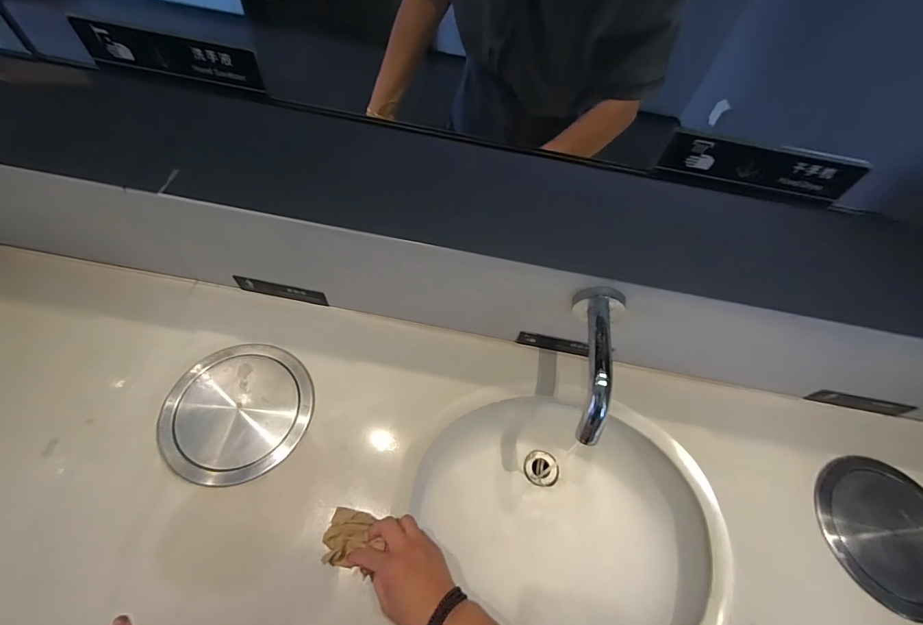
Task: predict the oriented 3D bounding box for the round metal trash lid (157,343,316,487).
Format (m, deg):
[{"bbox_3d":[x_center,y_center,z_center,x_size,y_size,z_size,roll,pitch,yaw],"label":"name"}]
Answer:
[{"bbox_3d":[-0.317,0.136,0.570,0.192,0.012,0.193,2,62,-3],"label":"round metal trash lid"}]

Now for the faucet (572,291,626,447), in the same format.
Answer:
[{"bbox_3d":[0.166,0.062,0.500,0.063,0.067,0.179,12,59,1],"label":"faucet"}]

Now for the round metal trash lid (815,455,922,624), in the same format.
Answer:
[{"bbox_3d":[0.597,0.307,0.555,0.181,0.022,0.184,2,62,-3],"label":"round metal trash lid"}]

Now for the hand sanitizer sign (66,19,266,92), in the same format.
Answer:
[{"bbox_3d":[-0.236,-0.209,0.328,0.142,0.032,0.007,9,55,2],"label":"hand sanitizer sign"}]

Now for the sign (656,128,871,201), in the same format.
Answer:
[{"bbox_3d":[0.237,-0.118,0.322,0.147,0.033,0.011,12,59,1],"label":"sign"}]

